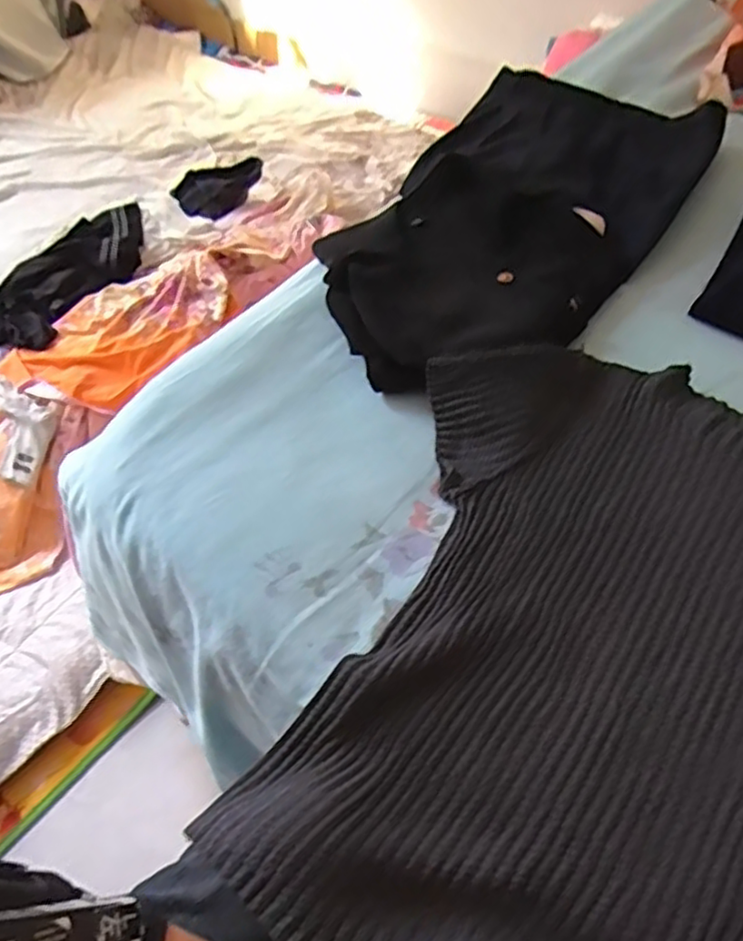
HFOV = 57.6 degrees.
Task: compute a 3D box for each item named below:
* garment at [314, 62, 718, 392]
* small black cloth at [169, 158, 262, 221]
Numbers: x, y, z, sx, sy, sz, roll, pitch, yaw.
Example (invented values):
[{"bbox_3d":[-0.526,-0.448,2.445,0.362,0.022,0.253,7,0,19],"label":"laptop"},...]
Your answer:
[{"bbox_3d":[0.146,-0.284,0.752,0.298,0.054,0.505,31,63,24],"label":"garment"},{"bbox_3d":[-0.333,-0.620,1.501,0.200,0.096,0.048,-27,34,-25],"label":"small black cloth"}]

